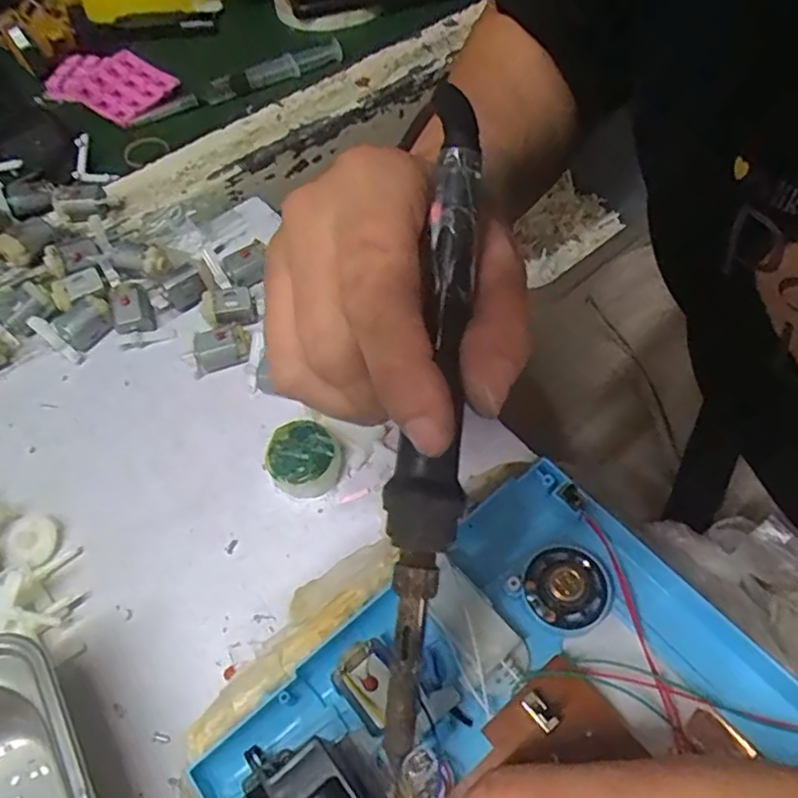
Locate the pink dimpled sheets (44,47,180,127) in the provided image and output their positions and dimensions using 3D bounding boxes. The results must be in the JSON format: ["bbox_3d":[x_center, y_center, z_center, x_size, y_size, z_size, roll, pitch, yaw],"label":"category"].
[{"bbox_3d":[-0.213,-0.235,0.466,0.101,0.016,0.055,30,62,20],"label":"pink dimpled sheets"}]

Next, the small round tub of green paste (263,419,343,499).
[{"bbox_3d":[-0.045,0.027,0.295,0.031,0.021,0.032,-1,57,2],"label":"small round tub of green paste"}]

